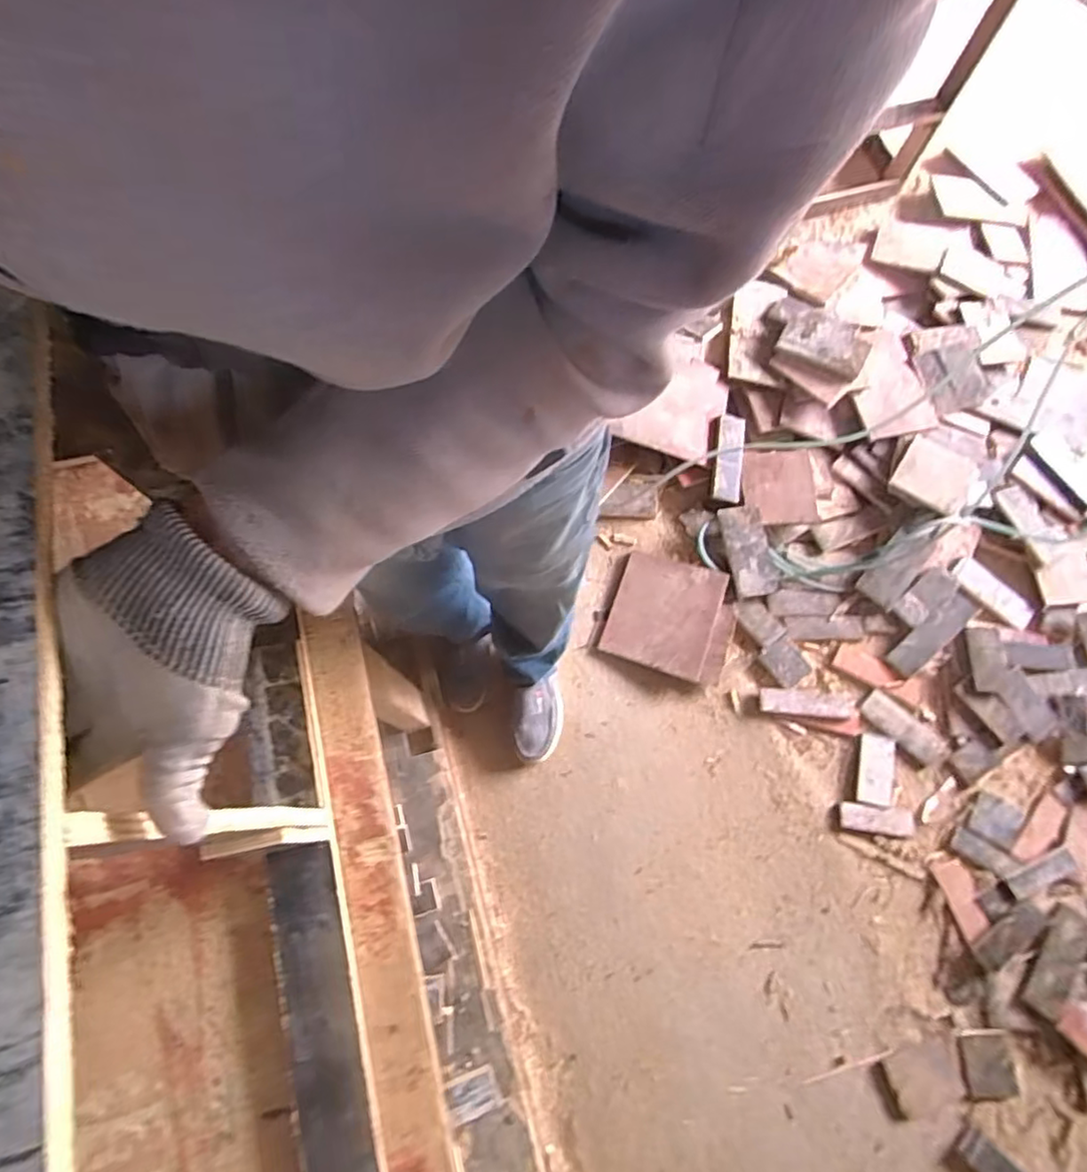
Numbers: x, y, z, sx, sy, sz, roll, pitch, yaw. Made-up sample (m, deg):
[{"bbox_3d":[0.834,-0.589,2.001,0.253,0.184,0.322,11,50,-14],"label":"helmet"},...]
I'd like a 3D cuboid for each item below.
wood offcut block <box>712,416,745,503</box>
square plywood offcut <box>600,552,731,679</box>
[{"bbox_3d":[0.412,-0.282,1.428,0.059,0.017,0.190,5,86,4],"label":"wood offcut block"},{"bbox_3d":[0.253,0.055,1.361,0.212,0.030,0.235,18,72,8],"label":"square plywood offcut"}]

